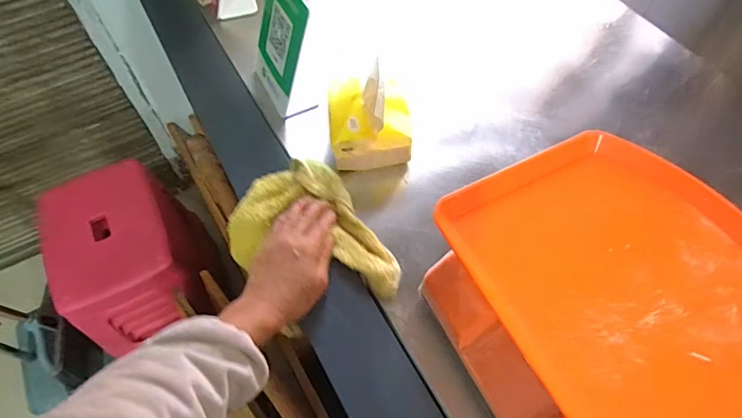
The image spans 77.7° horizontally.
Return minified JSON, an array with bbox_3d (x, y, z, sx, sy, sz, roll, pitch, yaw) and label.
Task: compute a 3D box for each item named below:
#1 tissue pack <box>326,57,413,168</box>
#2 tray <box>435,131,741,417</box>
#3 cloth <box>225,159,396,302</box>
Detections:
[{"bbox_3d":[-0.001,-0.119,0.552,0.101,0.103,0.098,-6,59,-3],"label":"tissue pack"},{"bbox_3d":[0.217,0.069,0.364,0.221,0.022,0.296,-23,61,-13],"label":"tray"},{"bbox_3d":[-0.053,0.012,0.518,0.189,0.032,0.131,11,60,8],"label":"cloth"}]

